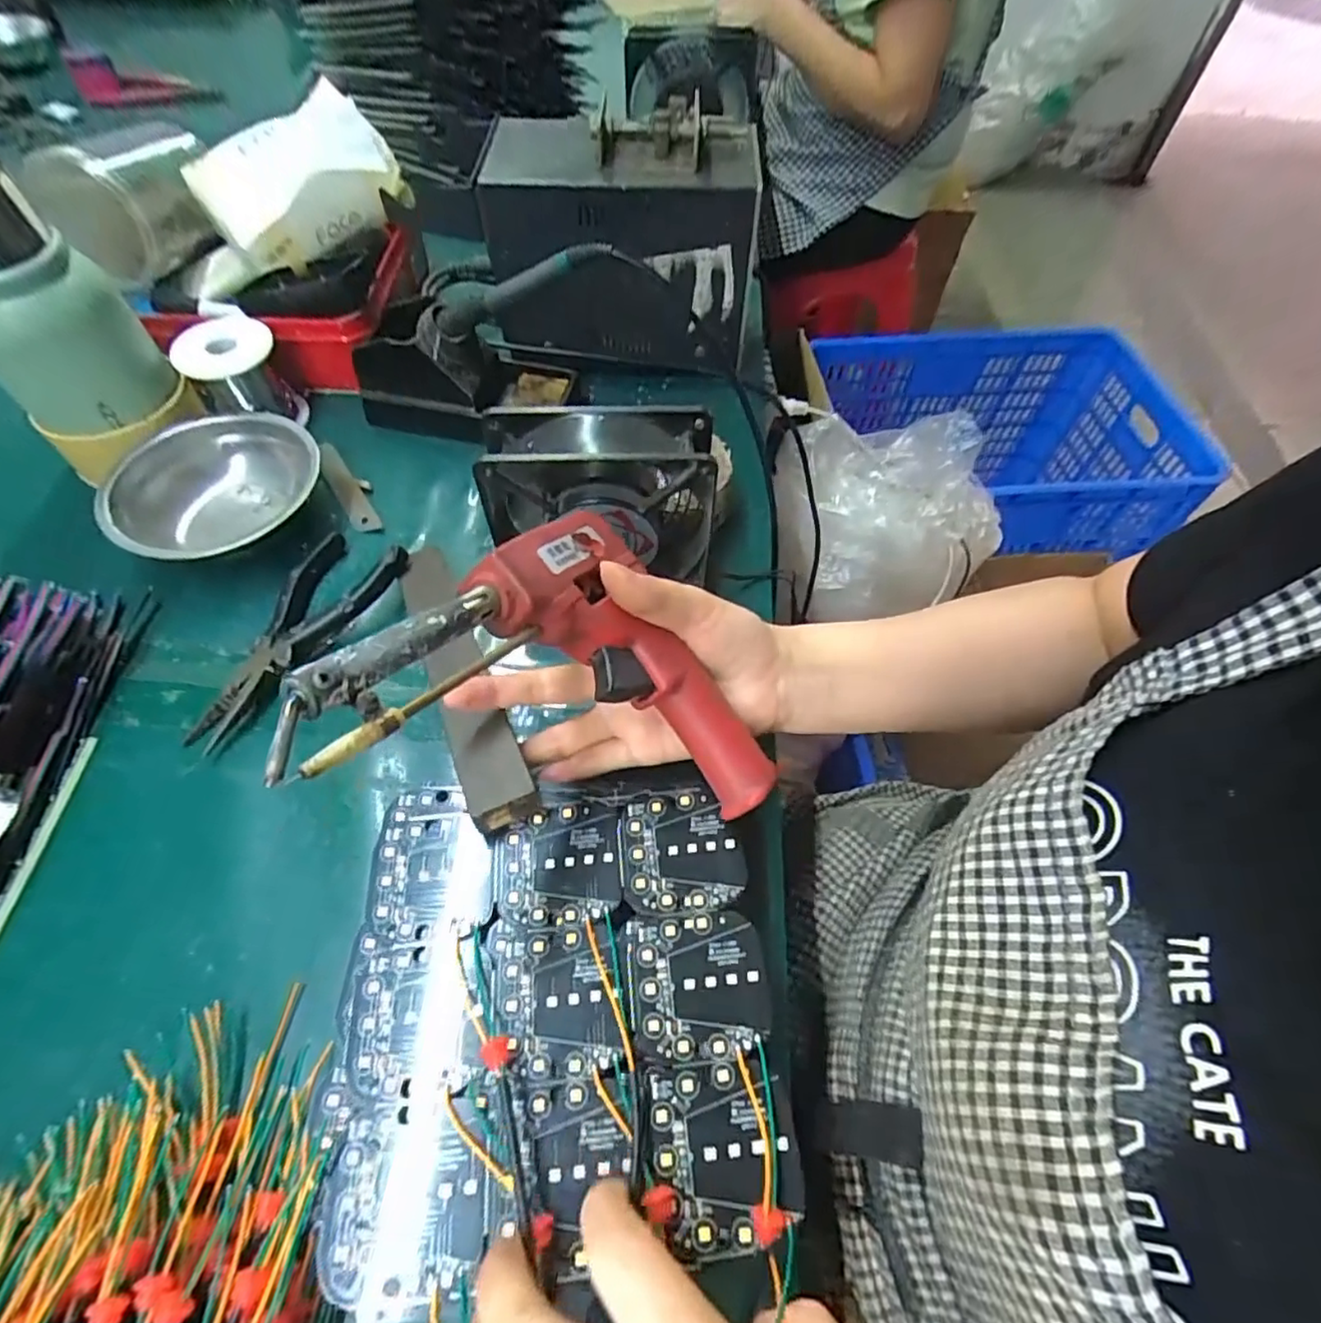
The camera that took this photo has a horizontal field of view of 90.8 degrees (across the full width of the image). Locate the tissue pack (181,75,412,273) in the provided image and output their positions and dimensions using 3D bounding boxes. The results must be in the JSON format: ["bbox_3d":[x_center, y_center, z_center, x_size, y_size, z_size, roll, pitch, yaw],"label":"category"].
[{"bbox_3d":[-0.267,-0.357,0.497,0.139,0.074,0.077,-33,63,-21],"label":"tissue pack"}]

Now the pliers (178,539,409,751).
[{"bbox_3d":[-0.217,-0.018,0.377,0.068,0.028,0.146,23,59,13],"label":"pliers"}]

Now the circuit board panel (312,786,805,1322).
[{"bbox_3d":[-0.042,0.130,0.257,0.164,0.011,0.166,-4,57,-5],"label":"circuit board panel"}]

